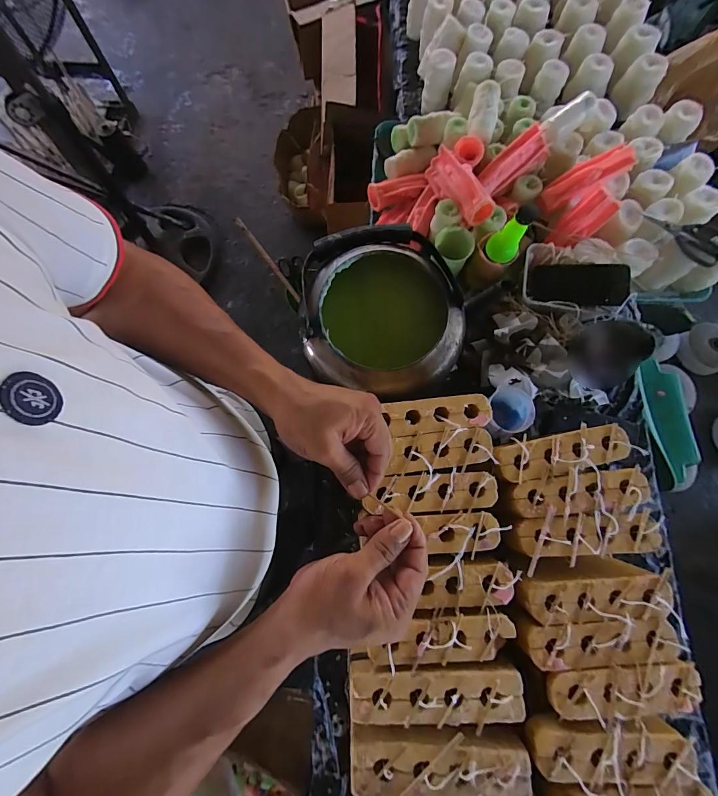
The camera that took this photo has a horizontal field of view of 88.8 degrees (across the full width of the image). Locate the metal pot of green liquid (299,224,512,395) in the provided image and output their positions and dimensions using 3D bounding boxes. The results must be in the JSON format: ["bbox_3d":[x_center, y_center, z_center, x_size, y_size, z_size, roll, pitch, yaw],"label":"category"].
[{"bbox_3d":[0.040,-0.136,0.576,0.255,0.134,0.239,36,78,8],"label":"metal pot of green liquid"}]

